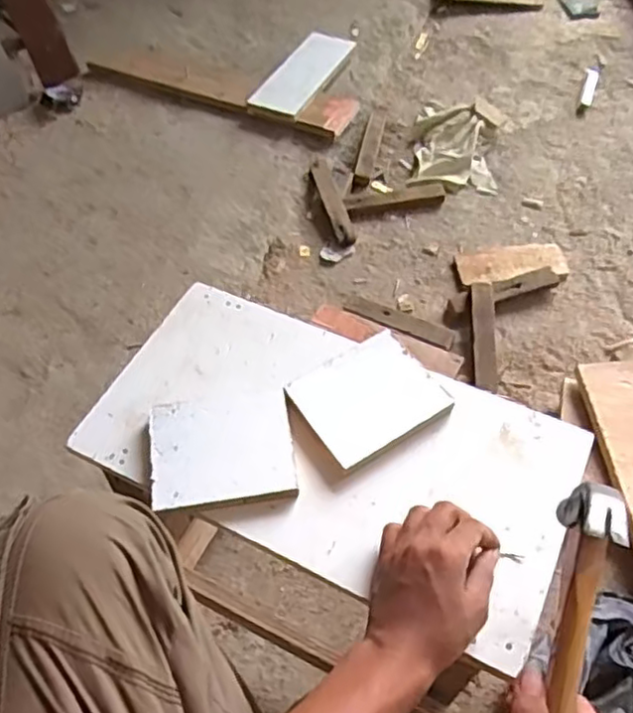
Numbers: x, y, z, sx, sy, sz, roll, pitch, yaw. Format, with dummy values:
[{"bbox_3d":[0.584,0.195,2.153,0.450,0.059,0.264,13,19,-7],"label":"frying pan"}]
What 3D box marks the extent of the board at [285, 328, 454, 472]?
[{"bbox_3d":[0.047,0.036,0.604,0.118,0.008,0.102,-30,58,-16],"label":"board"}]

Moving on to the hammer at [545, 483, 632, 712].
[{"bbox_3d":[0.145,0.218,0.403,0.027,0.073,0.283,14,75,12],"label":"hammer"}]

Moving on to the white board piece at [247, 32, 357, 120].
[{"bbox_3d":[-0.018,-0.548,1.272,0.109,0.020,0.276,21,57,15],"label":"white board piece"}]

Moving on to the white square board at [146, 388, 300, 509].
[{"bbox_3d":[-0.082,0.080,0.580,0.120,0.010,0.102,-9,55,-2],"label":"white square board"}]

